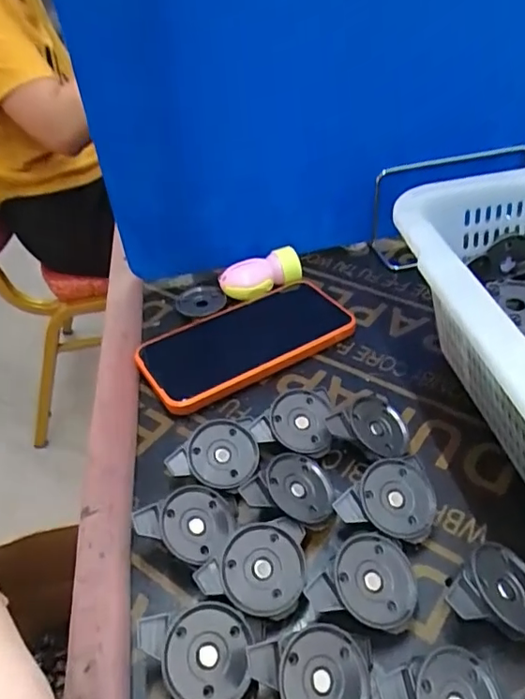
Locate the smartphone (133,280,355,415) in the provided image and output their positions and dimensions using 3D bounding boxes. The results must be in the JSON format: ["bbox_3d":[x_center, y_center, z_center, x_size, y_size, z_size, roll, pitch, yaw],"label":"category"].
[{"bbox_3d":[-0.012,-0.009,0.424,0.164,0.016,0.082,-25,43,-22],"label":"smartphone"}]

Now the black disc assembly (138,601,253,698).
[{"bbox_3d":[-0.028,0.139,0.244,0.048,0.008,0.044,-5,58,-19],"label":"black disc assembly"}]

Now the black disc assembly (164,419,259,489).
[{"bbox_3d":[-0.030,0.068,0.334,0.054,0.023,0.039,-15,41,-12],"label":"black disc assembly"}]

